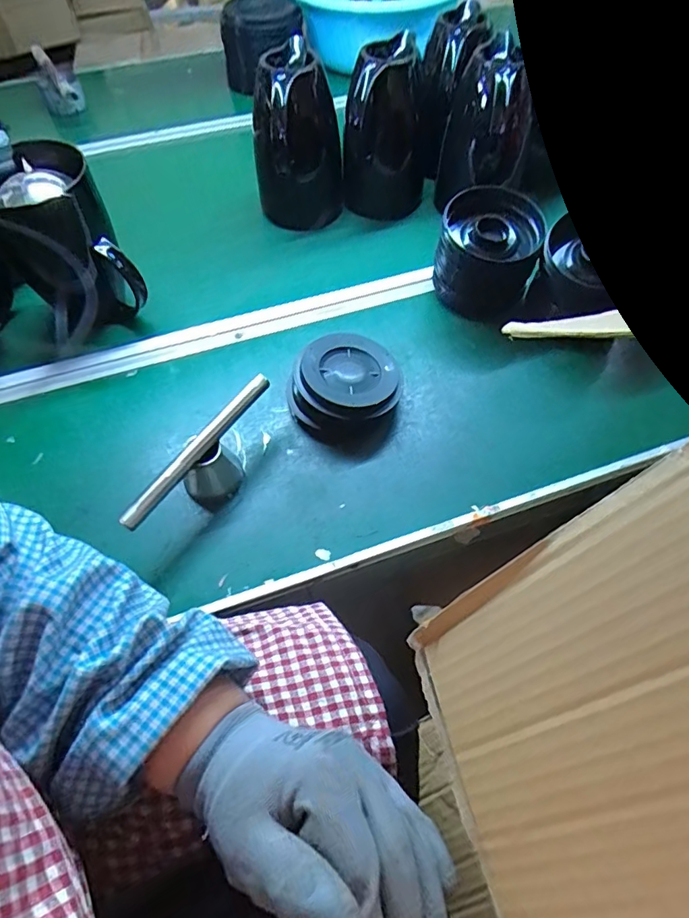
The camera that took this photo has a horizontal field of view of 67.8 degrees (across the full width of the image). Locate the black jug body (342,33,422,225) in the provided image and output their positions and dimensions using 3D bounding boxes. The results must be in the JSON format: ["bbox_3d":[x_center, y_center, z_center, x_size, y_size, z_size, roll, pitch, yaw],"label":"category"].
[{"bbox_3d":[0.061,-0.477,0.771,0.118,0.212,0.132,9,59,6],"label":"black jug body"}]

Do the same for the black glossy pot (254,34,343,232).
[{"bbox_3d":[-0.073,-0.459,0.763,0.126,0.220,0.120,0,56,1],"label":"black glossy pot"}]

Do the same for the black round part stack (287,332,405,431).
[{"bbox_3d":[0.006,-0.088,0.591,0.119,0.050,0.118,0,58,0],"label":"black round part stack"}]

